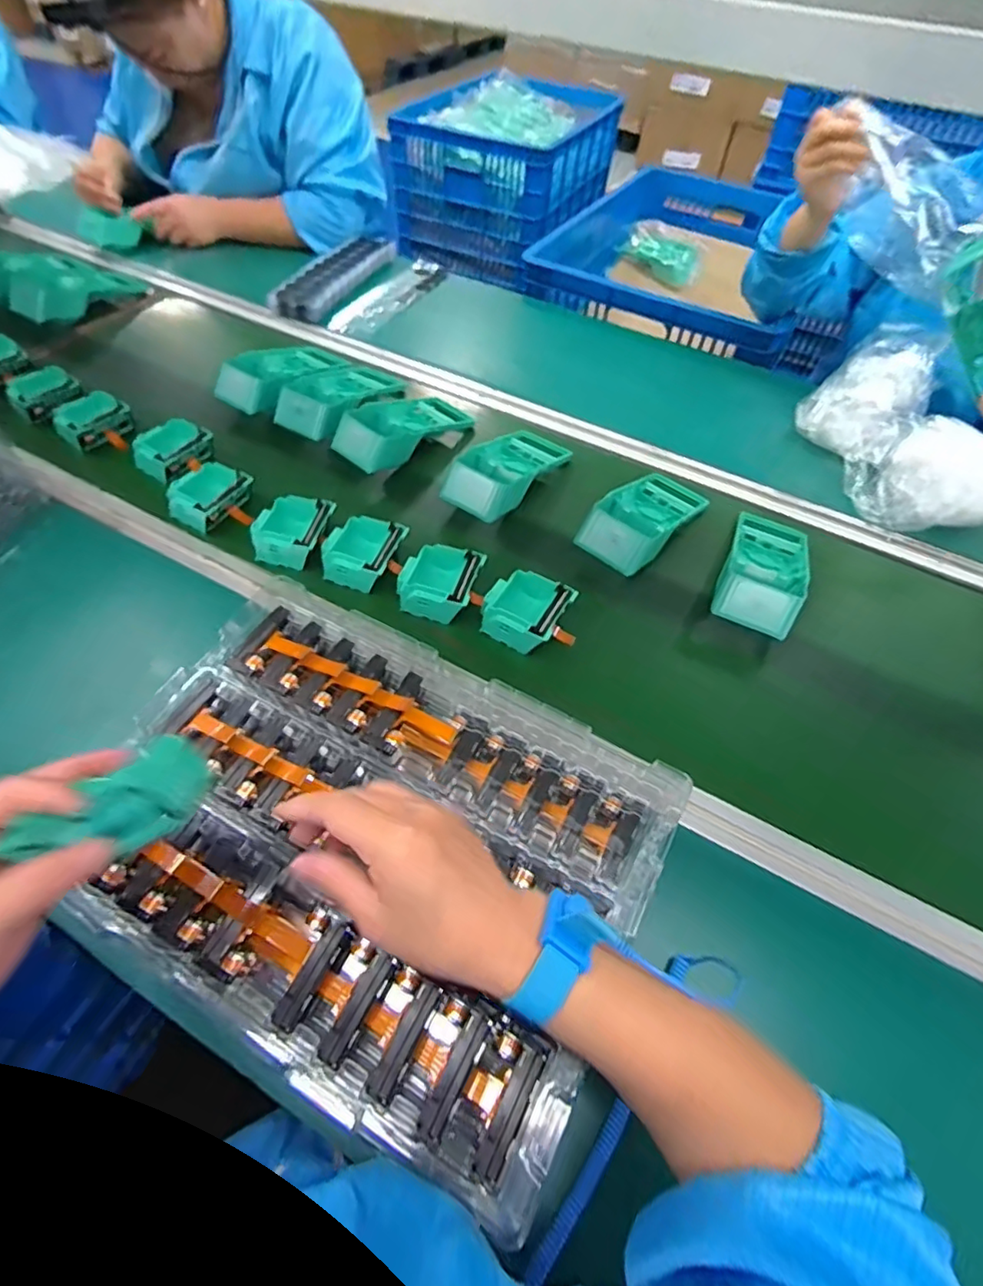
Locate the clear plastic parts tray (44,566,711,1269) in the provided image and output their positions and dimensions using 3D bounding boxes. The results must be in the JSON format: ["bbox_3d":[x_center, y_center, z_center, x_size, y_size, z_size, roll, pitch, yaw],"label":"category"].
[{"bbox_3d":[-0.089,0.131,0.406,0.377,0.041,0.282,26,58,15],"label":"clear plastic parts tray"}]

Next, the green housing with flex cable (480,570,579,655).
[{"bbox_3d":[0.039,-0.027,0.588,0.094,0.043,0.075,24,58,13],"label":"green housing with flex cable"}]

